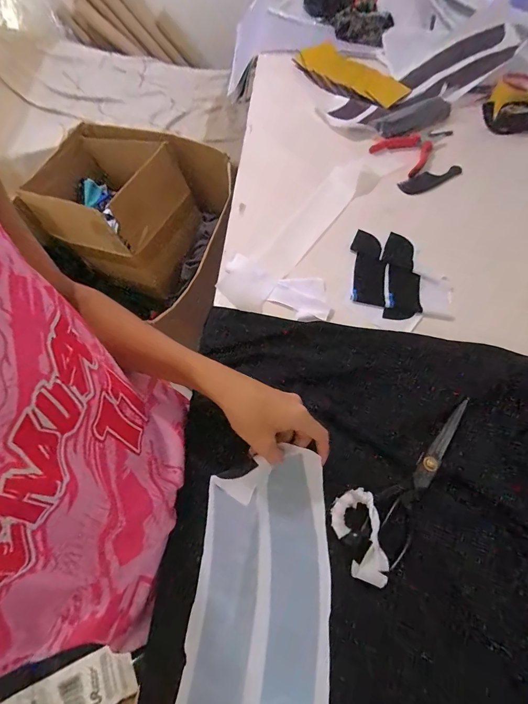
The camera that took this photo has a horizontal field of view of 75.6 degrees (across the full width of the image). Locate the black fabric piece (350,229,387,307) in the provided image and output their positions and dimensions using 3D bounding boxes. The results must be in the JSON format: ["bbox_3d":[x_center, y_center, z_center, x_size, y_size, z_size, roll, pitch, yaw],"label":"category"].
[{"bbox_3d":[0.170,-0.139,0.558,0.050,0.009,0.152,6,57,6],"label":"black fabric piece"}]

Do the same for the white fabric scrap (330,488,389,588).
[{"bbox_3d":[0.099,0.194,0.361,0.049,0.013,0.089,0,63,0],"label":"white fabric scrap"}]

